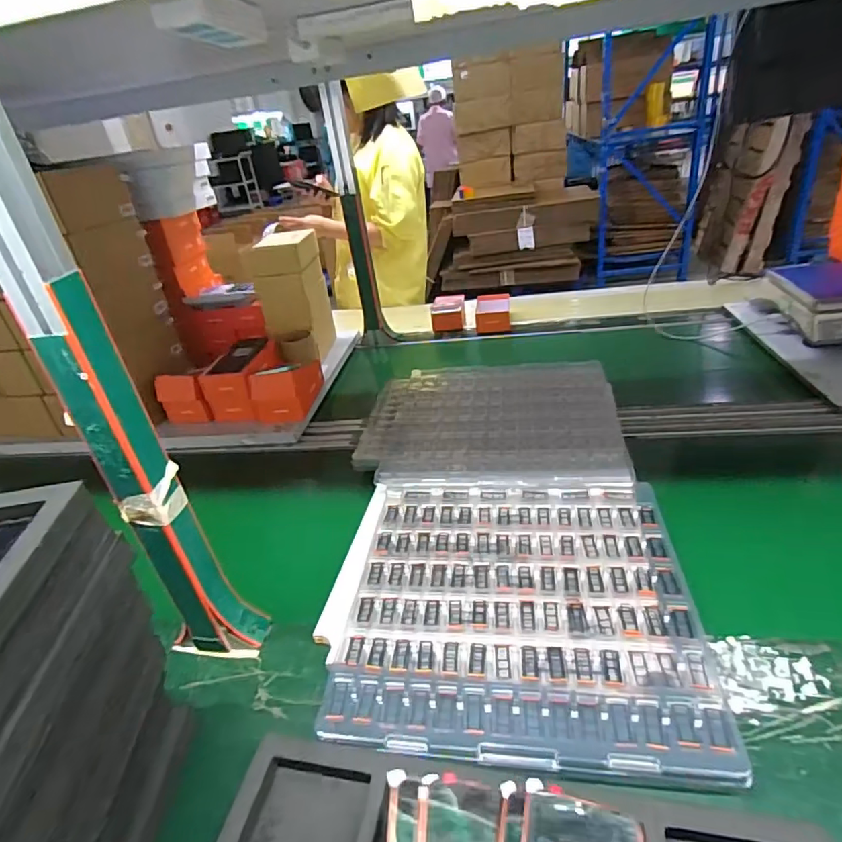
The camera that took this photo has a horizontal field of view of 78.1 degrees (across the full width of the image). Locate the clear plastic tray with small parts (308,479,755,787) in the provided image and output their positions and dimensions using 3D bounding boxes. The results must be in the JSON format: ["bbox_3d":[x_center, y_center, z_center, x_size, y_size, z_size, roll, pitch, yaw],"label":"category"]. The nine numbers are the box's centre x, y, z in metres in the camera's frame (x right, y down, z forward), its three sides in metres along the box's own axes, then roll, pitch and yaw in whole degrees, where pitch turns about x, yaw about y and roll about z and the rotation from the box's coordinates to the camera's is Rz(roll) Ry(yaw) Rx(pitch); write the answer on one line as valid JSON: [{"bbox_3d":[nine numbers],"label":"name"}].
[{"bbox_3d":[0.110,0.206,0.640,0.410,0.015,0.399,1,32,10],"label":"clear plastic tray with small parts"}]

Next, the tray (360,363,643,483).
[{"bbox_3d":[0.127,-0.018,0.981,0.450,0.027,0.399,-3,31,11],"label":"tray"}]

